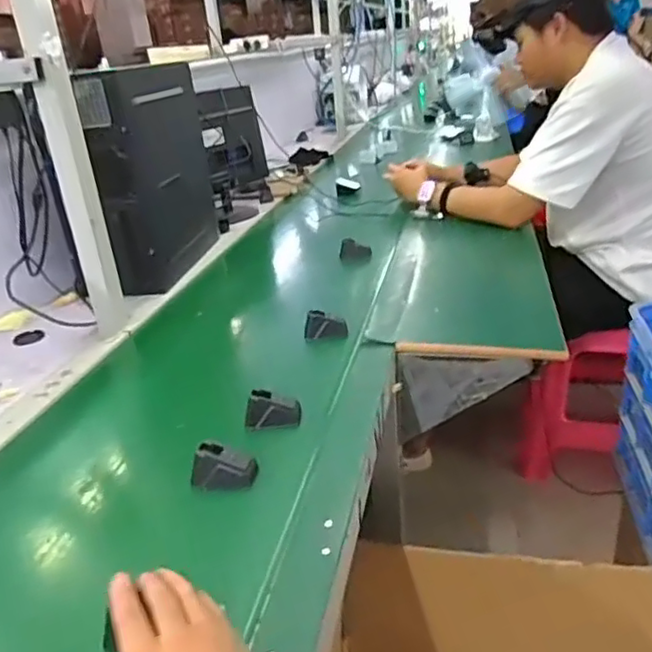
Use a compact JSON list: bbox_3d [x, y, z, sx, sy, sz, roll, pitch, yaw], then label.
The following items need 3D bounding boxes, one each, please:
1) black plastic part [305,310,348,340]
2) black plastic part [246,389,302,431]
[{"bbox_3d":[-0.001,-0.001,0.982,0.065,0.041,0.037,-4,25,5],"label":"black plastic part"},{"bbox_3d":[-0.065,0.104,0.761,0.065,0.045,0.031,-7,25,-1],"label":"black plastic part"}]

